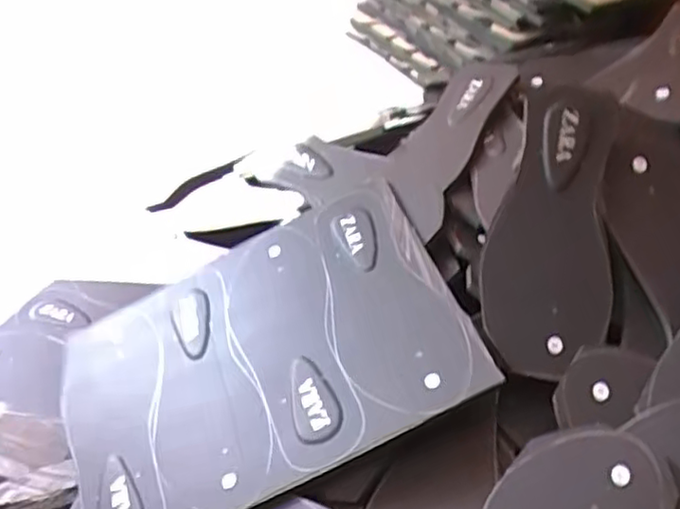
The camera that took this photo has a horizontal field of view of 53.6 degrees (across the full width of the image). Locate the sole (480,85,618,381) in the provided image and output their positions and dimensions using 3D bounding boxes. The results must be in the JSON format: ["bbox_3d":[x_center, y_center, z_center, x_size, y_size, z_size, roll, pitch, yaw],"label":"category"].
[{"bbox_3d":[0.170,-0.023,0.542,0.094,0.013,0.237,8,76,2],"label":"sole"}]

